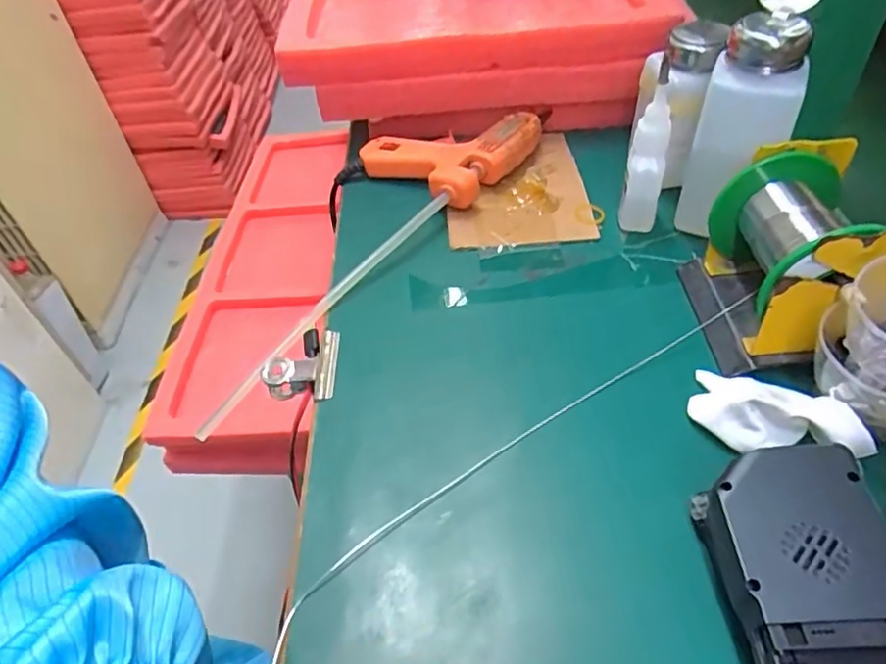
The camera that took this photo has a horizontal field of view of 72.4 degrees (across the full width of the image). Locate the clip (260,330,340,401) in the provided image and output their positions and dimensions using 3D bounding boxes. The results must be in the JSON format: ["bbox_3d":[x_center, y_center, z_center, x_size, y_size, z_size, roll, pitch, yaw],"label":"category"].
[{"bbox_3d":[-0.084,0.024,0.358,0.044,0.019,0.044,-3,47,4],"label":"clip"}]

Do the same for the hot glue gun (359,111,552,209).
[{"bbox_3d":[0.016,-0.151,0.479,0.102,0.031,0.134,32,58,31],"label":"hot glue gun"}]

